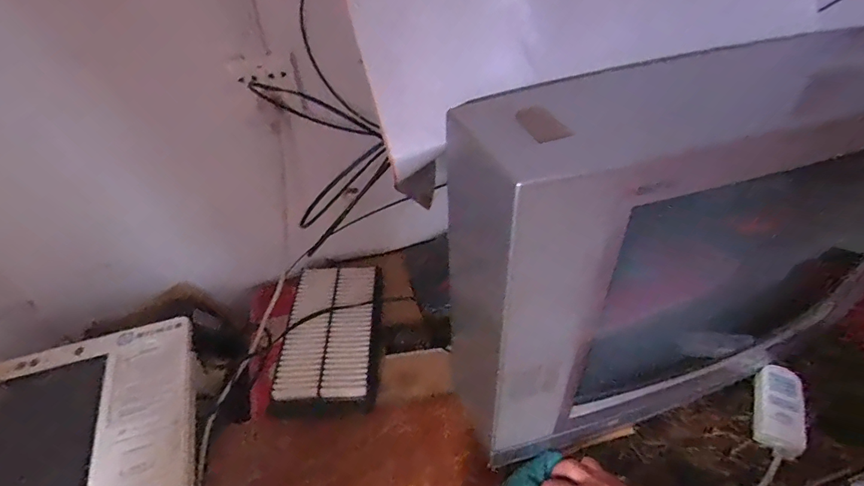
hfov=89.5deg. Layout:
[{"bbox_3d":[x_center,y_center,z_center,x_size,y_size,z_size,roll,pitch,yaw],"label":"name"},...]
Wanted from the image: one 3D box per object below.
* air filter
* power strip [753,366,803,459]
[{"bbox_3d":[-0.166,0.158,0.741,0.167,0.052,0.275,-2,42,-1],"label":"air filter"},{"bbox_3d":[0.492,0.238,0.621,0.059,0.018,0.127,17,57,24],"label":"power strip"}]

